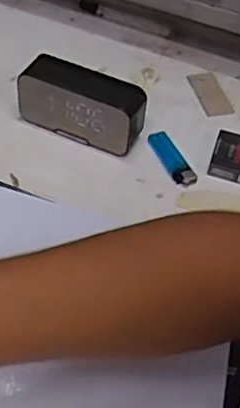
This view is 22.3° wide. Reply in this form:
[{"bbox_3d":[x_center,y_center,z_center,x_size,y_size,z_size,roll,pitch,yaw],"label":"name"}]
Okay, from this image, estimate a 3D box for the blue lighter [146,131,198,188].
[{"bbox_3d":[0.058,-0.054,0.690,0.023,0.012,0.088,-16,52,-19],"label":"blue lighter"}]

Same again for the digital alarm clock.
[{"bbox_3d":[-0.042,-0.112,0.689,0.141,0.074,0.048,20,50,11],"label":"digital alarm clock"}]

